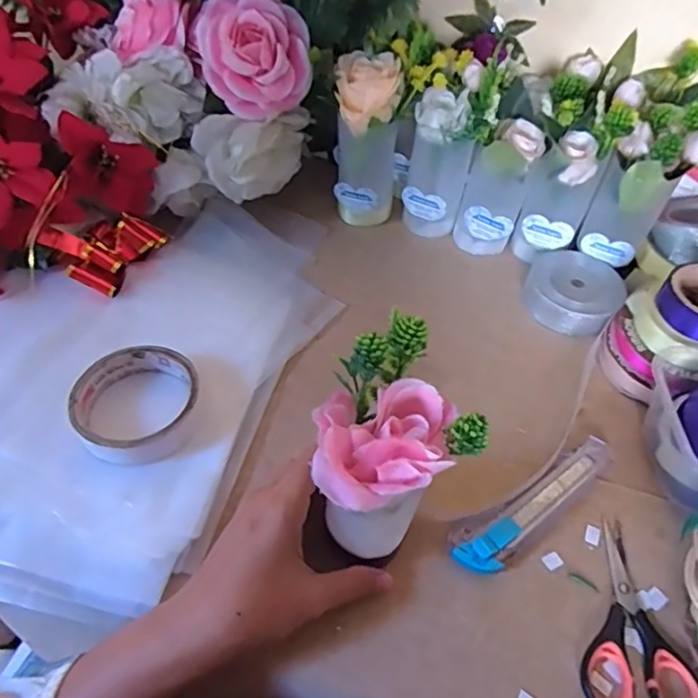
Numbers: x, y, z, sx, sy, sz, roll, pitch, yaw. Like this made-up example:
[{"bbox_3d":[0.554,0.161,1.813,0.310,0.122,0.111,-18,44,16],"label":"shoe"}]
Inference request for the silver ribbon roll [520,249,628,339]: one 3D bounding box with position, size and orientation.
[{"bbox_3d":[0.198,-0.051,0.503,0.079,0.037,0.075,3,52,-4],"label":"silver ribbon roll"}]

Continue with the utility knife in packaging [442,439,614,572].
[{"bbox_3d":[0.127,0.101,0.384,0.144,0.009,0.034,-29,60,-25],"label":"utility knife in packaging"}]

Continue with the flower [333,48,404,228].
[{"bbox_3d":[0.016,-0.183,0.517,0.059,0.154,0.049,9,51,1],"label":"flower"}]

